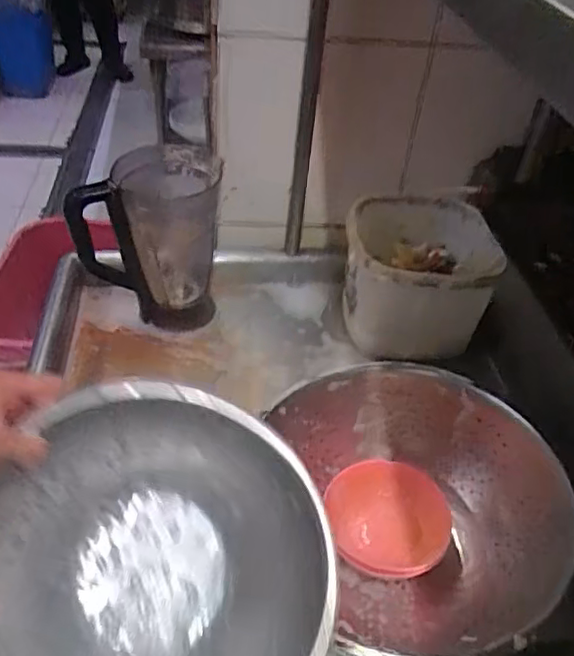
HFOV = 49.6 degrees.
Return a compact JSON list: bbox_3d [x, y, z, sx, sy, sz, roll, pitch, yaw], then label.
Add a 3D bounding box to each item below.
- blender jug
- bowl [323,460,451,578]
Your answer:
[{"bbox_3d":[-0.205,-0.126,0.928,0.204,0.244,0.148,-5,43,-12],"label":"blender jug"},{"bbox_3d":[0.115,0.219,0.699,0.128,0.053,0.138,3,42,-3],"label":"bowl"}]

